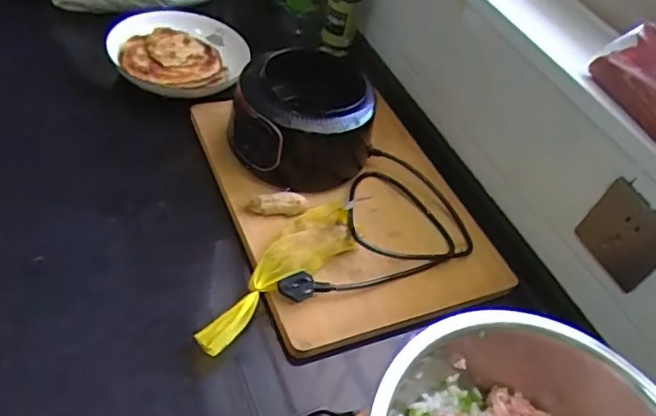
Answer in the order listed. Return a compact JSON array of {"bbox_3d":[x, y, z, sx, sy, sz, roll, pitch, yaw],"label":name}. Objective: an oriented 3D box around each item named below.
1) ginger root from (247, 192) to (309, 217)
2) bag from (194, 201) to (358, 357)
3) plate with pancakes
[{"bbox_3d":[-0.059,-0.002,0.691,0.069,0.033,0.021,4,47,-12],"label":"ginger root"},{"bbox_3d":[-0.053,0.068,0.612,0.066,0.031,0.228,36,53,19],"label":"bag"},{"bbox_3d":[-0.214,-0.228,0.830,0.197,0.066,0.198,4,43,-4],"label":"plate with pancakes"}]

